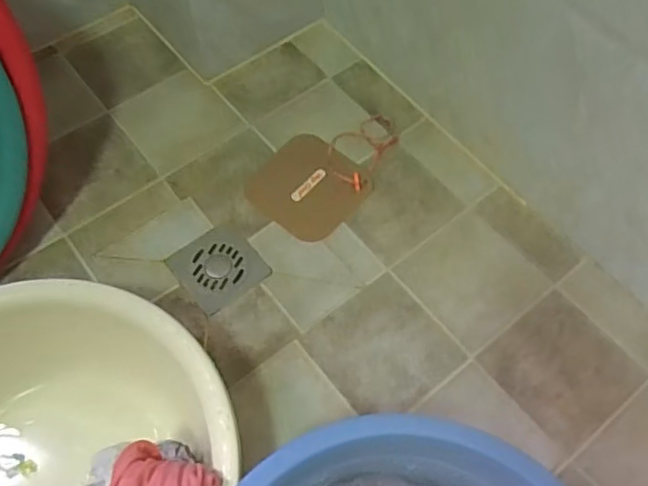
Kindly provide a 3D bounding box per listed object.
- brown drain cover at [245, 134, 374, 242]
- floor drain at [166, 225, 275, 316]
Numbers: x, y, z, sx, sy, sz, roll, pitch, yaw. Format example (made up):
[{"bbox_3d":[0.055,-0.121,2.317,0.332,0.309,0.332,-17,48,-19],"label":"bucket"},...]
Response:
[{"bbox_3d":[-0.021,-0.080,0.847,0.144,0.006,0.145,34,65,17],"label":"brown drain cover"},{"bbox_3d":[-0.135,0.031,0.789,0.100,0.005,0.102,-35,66,-19],"label":"floor drain"}]

